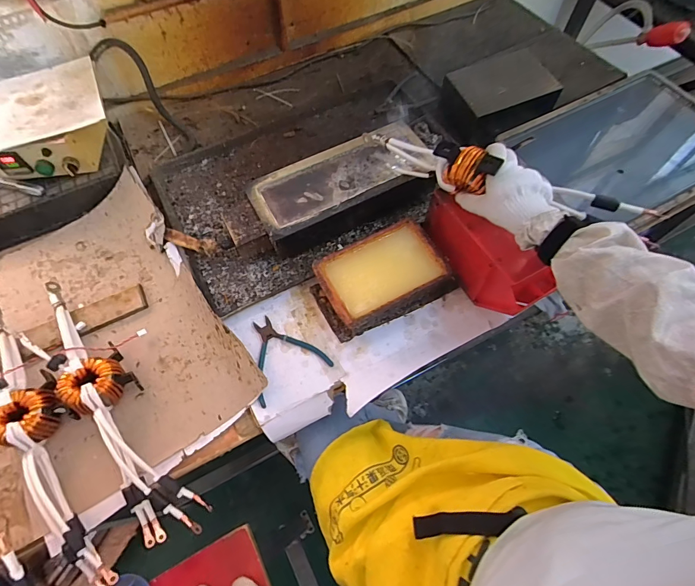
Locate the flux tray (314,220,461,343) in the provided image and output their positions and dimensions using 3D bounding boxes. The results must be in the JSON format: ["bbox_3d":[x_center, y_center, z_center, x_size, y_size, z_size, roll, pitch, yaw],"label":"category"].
[{"bbox_3d":[0.063,-0.029,0.644,0.237,0.068,0.140,-27,67,-11],"label":"flux tray"}]

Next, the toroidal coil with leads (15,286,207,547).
[{"bbox_3d":[-0.387,0.168,0.587,0.103,0.061,0.493,-39,69,-16],"label":"toroidal coil with leads"}]

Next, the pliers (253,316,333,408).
[{"bbox_3d":[-0.112,0.096,0.620,0.126,0.008,0.134,-29,67,-12],"label":"pliers"}]

